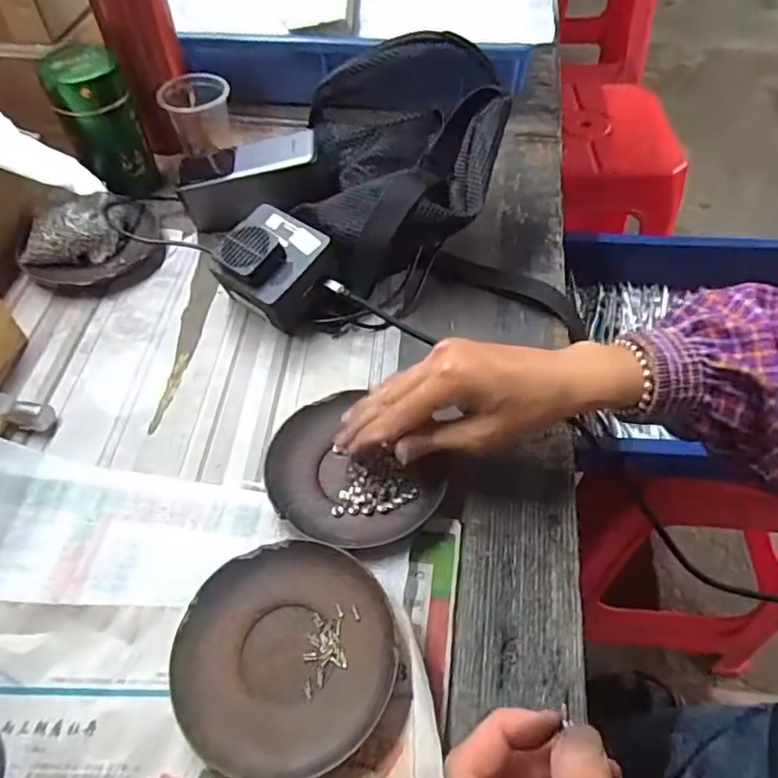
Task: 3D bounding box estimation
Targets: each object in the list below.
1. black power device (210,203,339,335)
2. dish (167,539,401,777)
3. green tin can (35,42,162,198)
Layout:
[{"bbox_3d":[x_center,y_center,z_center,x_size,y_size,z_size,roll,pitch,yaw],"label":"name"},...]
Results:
[{"bbox_3d":[-0.088,-0.092,0.469,0.082,0.063,0.072,31,60,23],"label":"black power device"},{"bbox_3d":[-0.055,0.142,0.319,0.112,0.016,0.115,-1,53,1],"label":"dish"},{"bbox_3d":[-0.264,-0.243,0.543,0.064,0.116,0.060,-1,53,1],"label":"green tin can"}]

